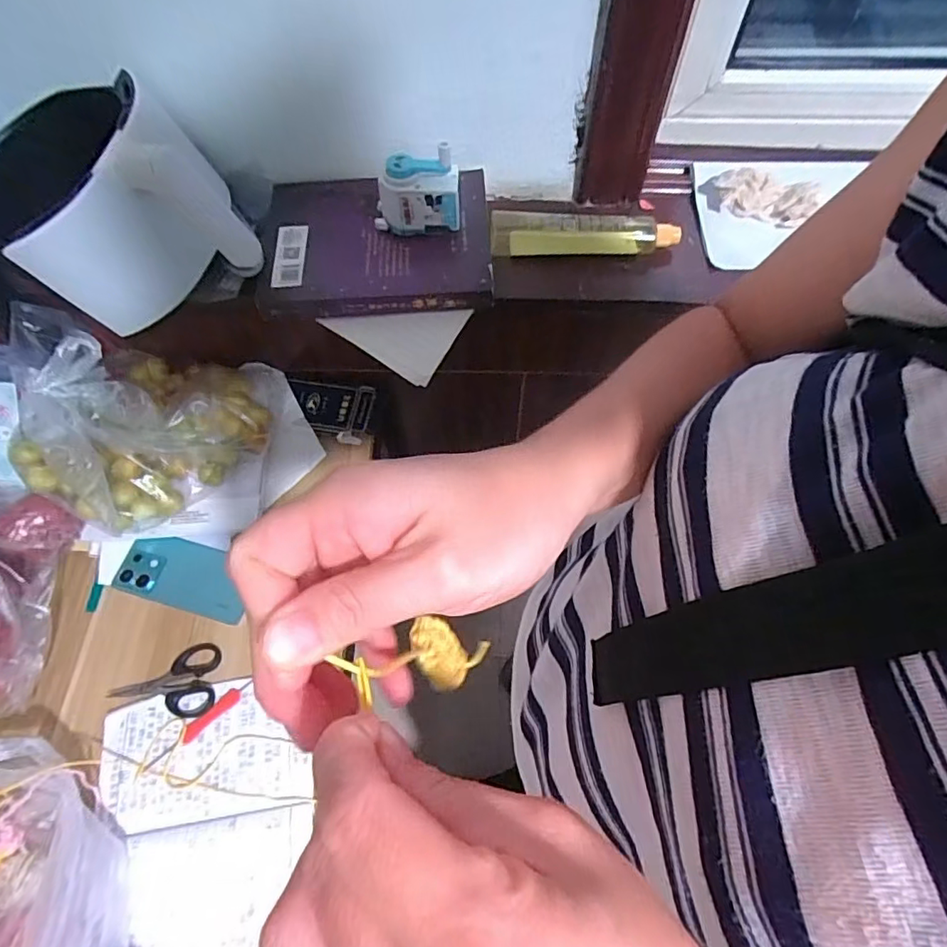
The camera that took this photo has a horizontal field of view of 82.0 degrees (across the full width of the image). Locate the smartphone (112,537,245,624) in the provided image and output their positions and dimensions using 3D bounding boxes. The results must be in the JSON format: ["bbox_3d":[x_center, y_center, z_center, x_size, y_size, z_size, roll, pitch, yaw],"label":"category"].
[{"bbox_3d":[-0.331,0.117,0.633,0.159,0.011,0.073,14,66,8],"label":"smartphone"}]

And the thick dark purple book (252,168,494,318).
[{"bbox_3d":[-0.110,-0.245,0.591,0.251,0.044,0.170,-4,65,0],"label":"thick dark purple book"}]

